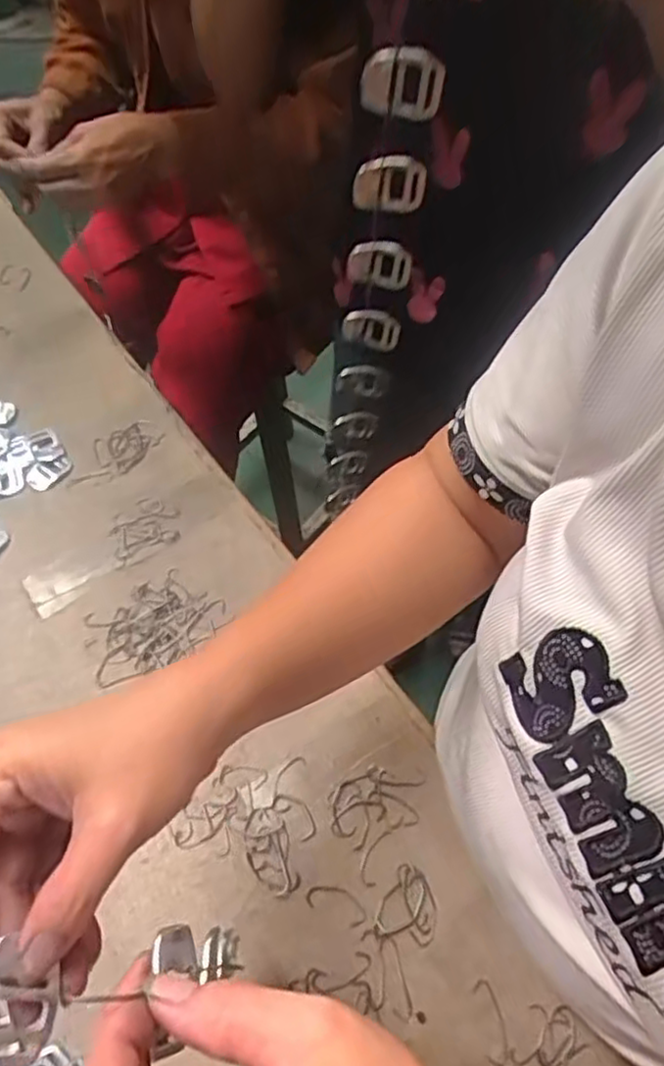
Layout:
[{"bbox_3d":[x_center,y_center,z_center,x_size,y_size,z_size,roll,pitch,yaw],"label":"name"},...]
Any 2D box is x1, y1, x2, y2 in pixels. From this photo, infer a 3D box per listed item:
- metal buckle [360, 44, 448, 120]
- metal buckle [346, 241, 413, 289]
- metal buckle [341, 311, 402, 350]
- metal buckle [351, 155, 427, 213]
[{"bbox_3d":[0.034,-0.215,0.339,0.039,0.032,0.008,-1,58,2],"label":"metal buckle"},{"bbox_3d":[0.029,-0.165,0.435,0.039,0.032,0.008,6,59,6],"label":"metal buckle"},{"bbox_3d":[0.027,-0.139,0.486,0.040,0.032,0.005,6,59,7],"label":"metal buckle"},{"bbox_3d":[0.032,-0.190,0.387,0.041,0.033,0.006,-6,58,-1],"label":"metal buckle"}]

